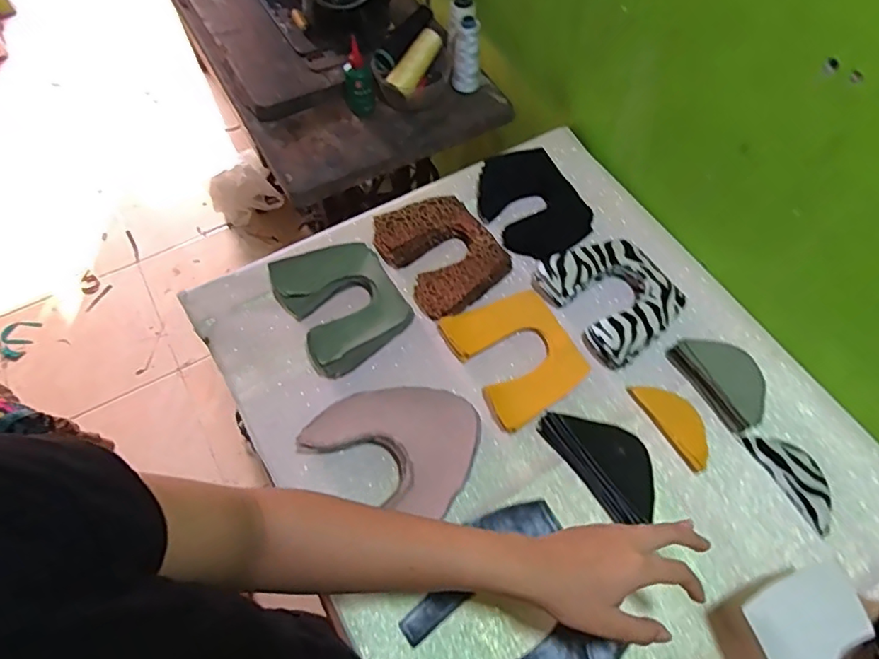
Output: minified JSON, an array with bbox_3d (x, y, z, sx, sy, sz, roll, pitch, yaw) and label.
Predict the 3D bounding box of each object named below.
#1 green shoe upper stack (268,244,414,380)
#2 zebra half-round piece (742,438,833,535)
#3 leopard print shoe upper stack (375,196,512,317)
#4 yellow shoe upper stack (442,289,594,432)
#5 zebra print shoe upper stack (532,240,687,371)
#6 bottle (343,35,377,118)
[{"bbox_3d":[-0.118,-0.034,0.685,0.132,0.044,0.158,-29,65,-15],"label":"green shoe upper stack"},{"bbox_3d":[0.385,0.157,0.602,0.054,0.004,0.110,-24,64,-13],"label":"zebra half-round piece"},{"bbox_3d":[0.002,-0.103,0.730,0.130,0.029,0.163,-32,66,-17],"label":"leopard print shoe upper stack"},{"bbox_3d":[0.089,0.026,0.662,0.127,0.023,0.153,-28,65,-15],"label":"yellow shoe upper stack"},{"bbox_3d":[0.214,-0.042,0.693,0.133,0.043,0.157,-28,65,-15],"label":"zebra print shoe upper stack"},{"bbox_3d":[-0.123,-0.377,0.843,0.040,0.106,0.042,15,62,8],"label":"bottle"}]

